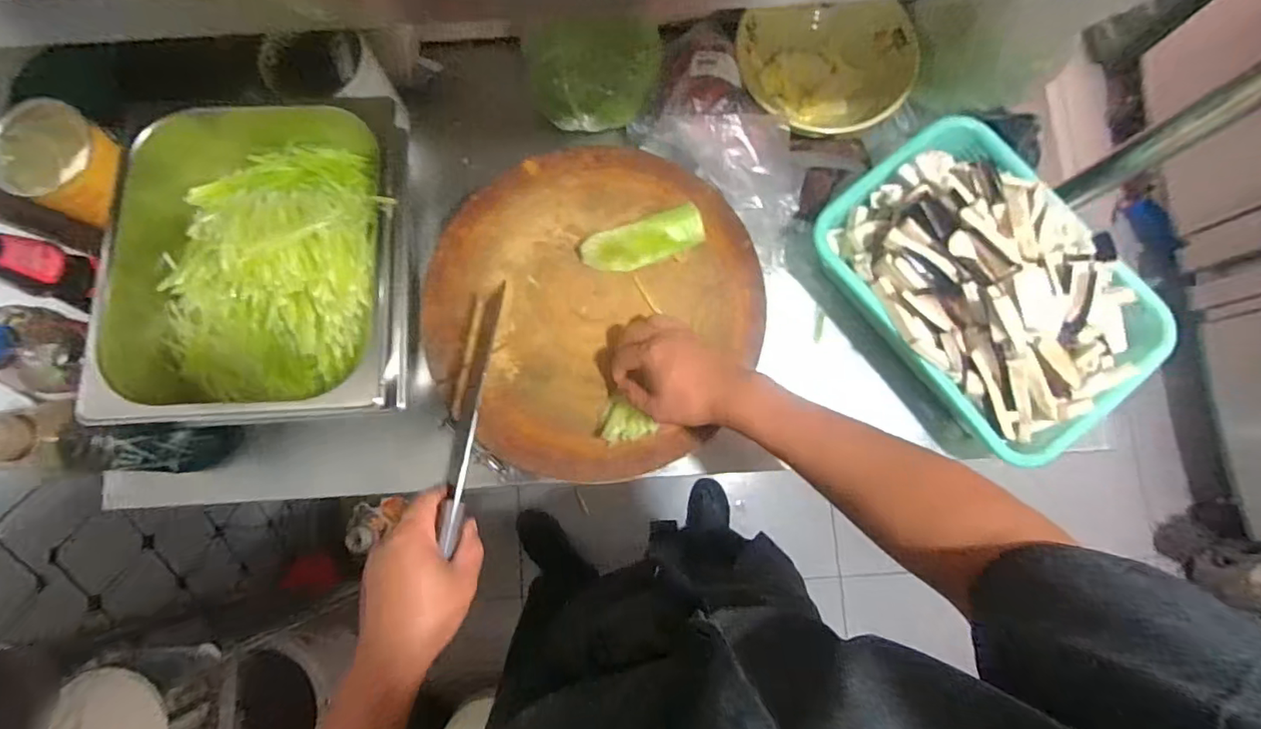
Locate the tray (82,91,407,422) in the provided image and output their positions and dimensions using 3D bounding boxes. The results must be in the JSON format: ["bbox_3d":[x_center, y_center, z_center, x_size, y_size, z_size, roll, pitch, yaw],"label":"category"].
[{"bbox_3d":[-0.365,-0.118,0.563,0.259,0.099,0.341,0,81,1],"label":"tray"}]

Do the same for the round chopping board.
[{"bbox_3d":[-0.041,-0.066,0.584,0.354,0.041,0.361,0,81,1],"label":"round chopping board"}]

